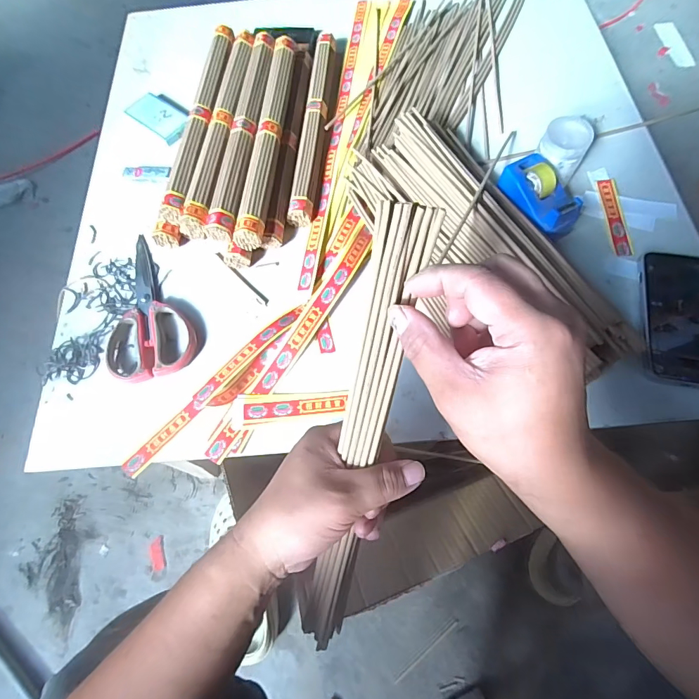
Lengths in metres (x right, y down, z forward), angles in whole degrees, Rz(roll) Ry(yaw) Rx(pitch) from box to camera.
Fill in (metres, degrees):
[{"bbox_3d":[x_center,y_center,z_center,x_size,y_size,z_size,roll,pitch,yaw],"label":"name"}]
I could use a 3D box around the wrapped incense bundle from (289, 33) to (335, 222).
[{"bbox_3d":[-0.049,-0.329,0.576,0.032,0.024,0.353,3,69,4],"label":"wrapped incense bundle"}]

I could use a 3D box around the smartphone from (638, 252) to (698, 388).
[{"bbox_3d":[0.364,-0.035,0.439,0.080,0.014,0.153,8,69,6],"label":"smartphone"}]

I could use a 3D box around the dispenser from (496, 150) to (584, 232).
[{"bbox_3d":[0.230,-0.184,0.493,0.061,0.055,0.101,-34,71,-10],"label":"dispenser"}]

